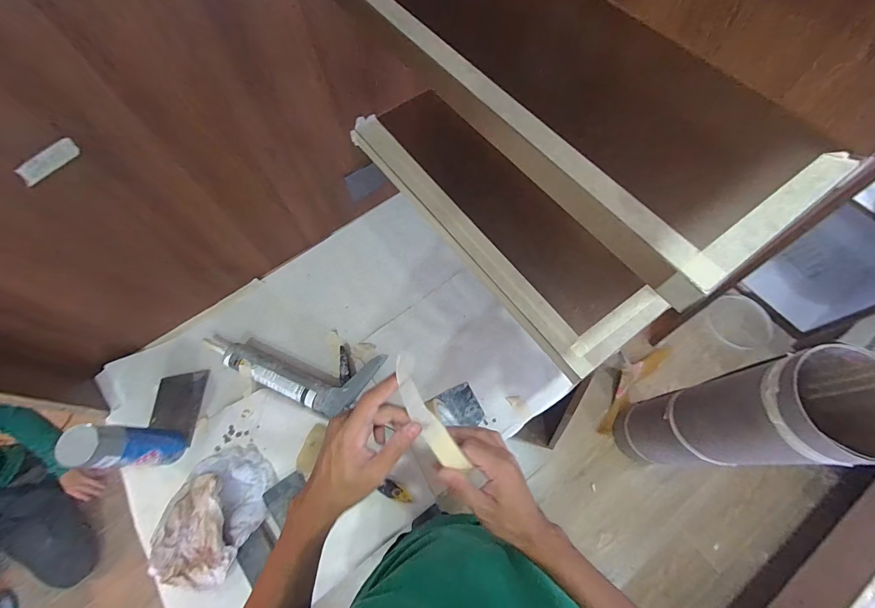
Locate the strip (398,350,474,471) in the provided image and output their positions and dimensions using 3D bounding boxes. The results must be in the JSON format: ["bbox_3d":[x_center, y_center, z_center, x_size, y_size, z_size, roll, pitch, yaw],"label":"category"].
[{"bbox_3d":[-0.012,0.122,0.420,0.029,0.030,0.153,-28,112,-9],"label":"strip"}]

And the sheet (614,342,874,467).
[{"bbox_3d":[0.788,0.342,1.082,0.222,0.859,0.209,-5,66,1],"label":"sheet"}]

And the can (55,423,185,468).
[{"bbox_3d":[-0.548,0.253,0.677,0.072,0.210,0.071,-3,67,1],"label":"can"}]

